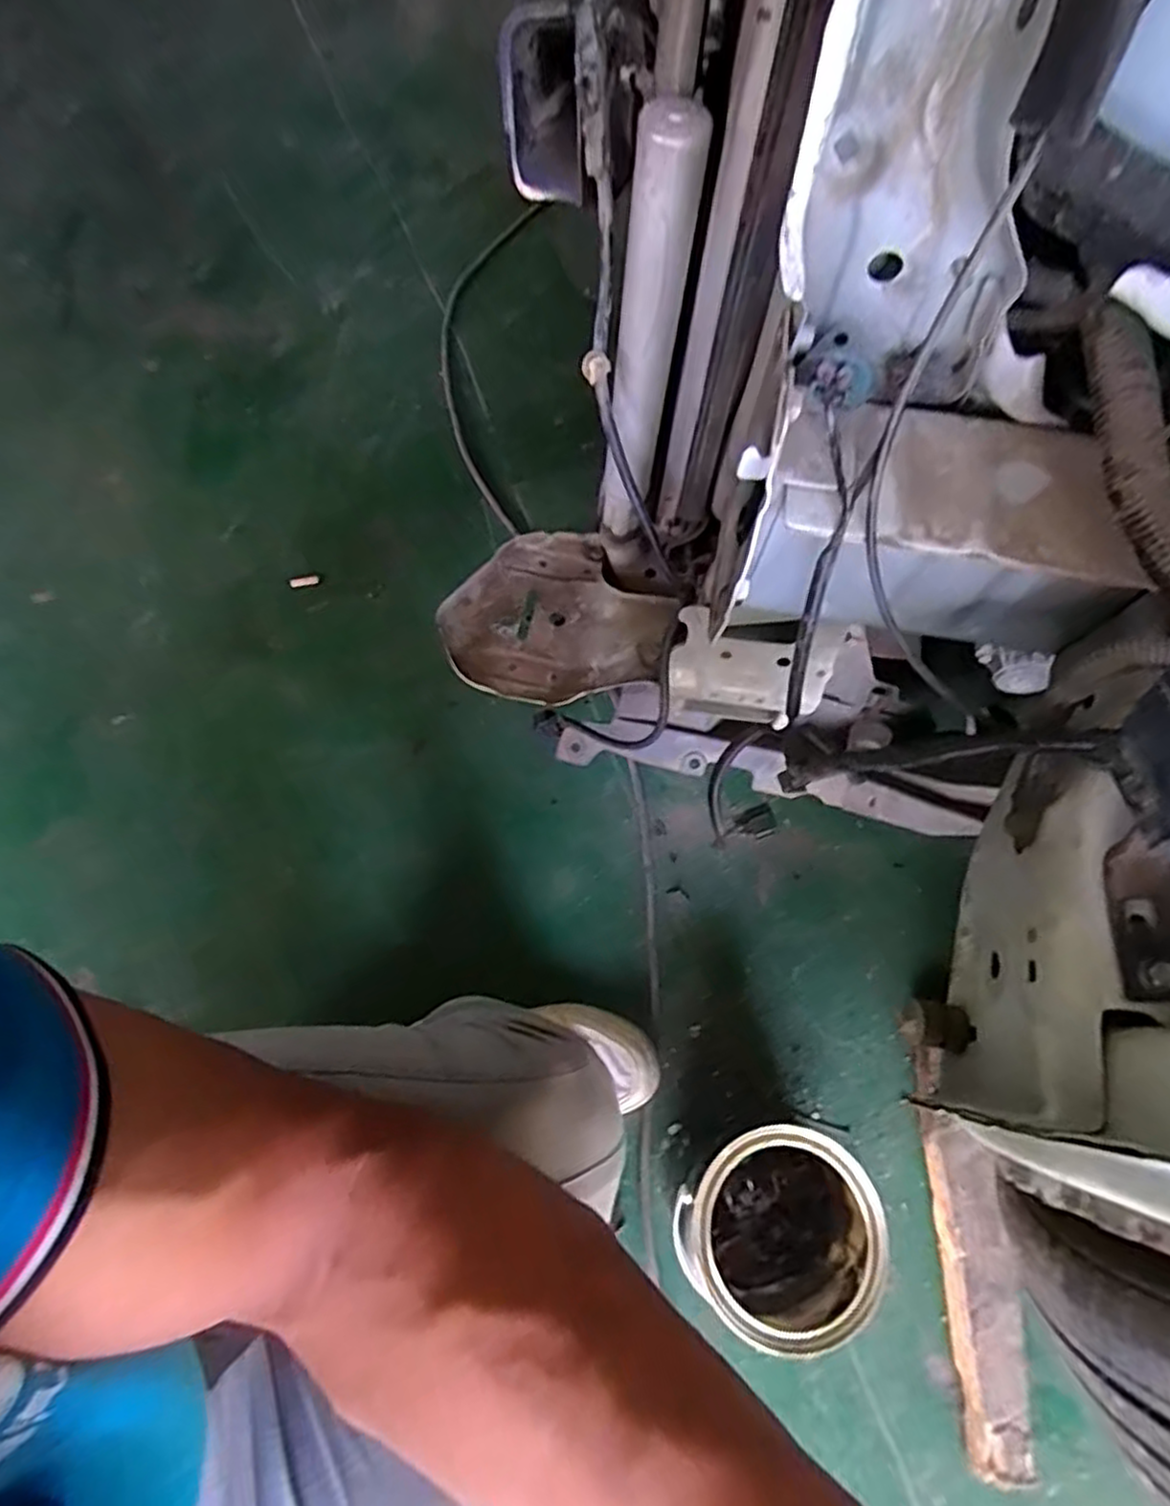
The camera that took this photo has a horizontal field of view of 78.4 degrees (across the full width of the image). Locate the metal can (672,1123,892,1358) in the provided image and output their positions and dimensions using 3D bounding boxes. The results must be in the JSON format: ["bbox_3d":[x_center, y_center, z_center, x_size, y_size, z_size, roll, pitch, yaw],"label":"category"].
[{"bbox_3d":[0.170,0.419,0.664,0.159,0.162,0.149,0,70,-1],"label":"metal can"}]

